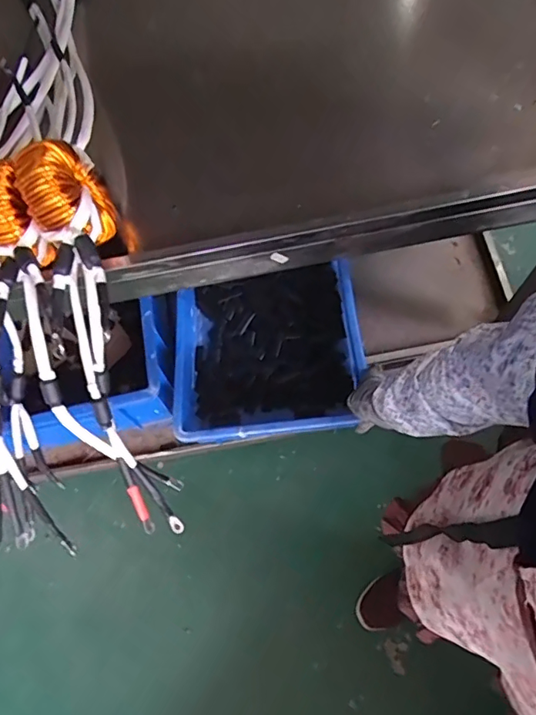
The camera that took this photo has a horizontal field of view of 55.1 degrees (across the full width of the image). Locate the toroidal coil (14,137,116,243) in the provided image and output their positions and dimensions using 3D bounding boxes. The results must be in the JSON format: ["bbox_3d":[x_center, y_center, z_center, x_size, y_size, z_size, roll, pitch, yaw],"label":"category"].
[{"bbox_3d":[-0.176,-0.140,0.454,0.065,0.070,0.088,-29,70,-6],"label":"toroidal coil"}]

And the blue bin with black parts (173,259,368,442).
[{"bbox_3d":[-0.001,-0.003,0.829,0.279,0.104,0.284,-4,63,0],"label":"blue bin with black parts"}]

